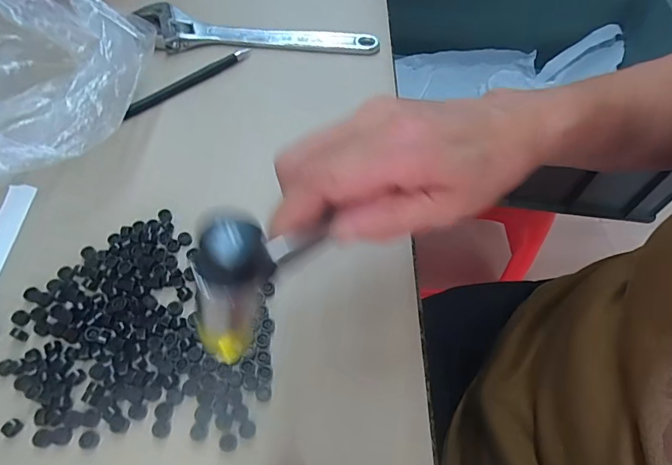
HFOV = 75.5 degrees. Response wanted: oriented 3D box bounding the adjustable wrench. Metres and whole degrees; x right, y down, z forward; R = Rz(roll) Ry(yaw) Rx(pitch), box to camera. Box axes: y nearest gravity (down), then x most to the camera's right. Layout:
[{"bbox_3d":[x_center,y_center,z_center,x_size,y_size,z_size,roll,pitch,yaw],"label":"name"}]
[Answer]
[{"bbox_3d":[-0.074,-0.197,0.423,0.226,0.020,0.047,0,57,-1],"label":"adjustable wrench"}]

